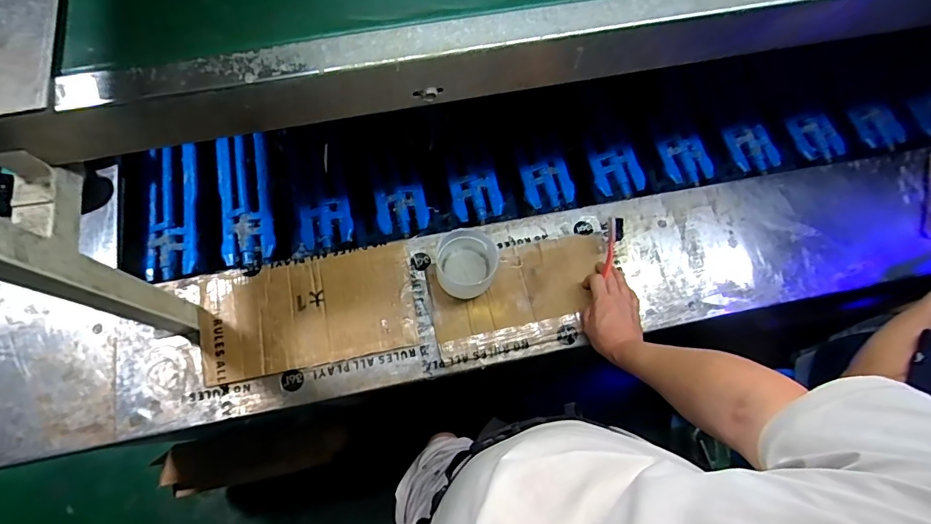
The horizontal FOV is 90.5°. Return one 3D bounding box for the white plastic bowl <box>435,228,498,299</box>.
[{"bbox_3d":[0.000,0.002,0.732,0.093,0.092,0.088,0,71,-1],"label":"white plastic bowl"}]

